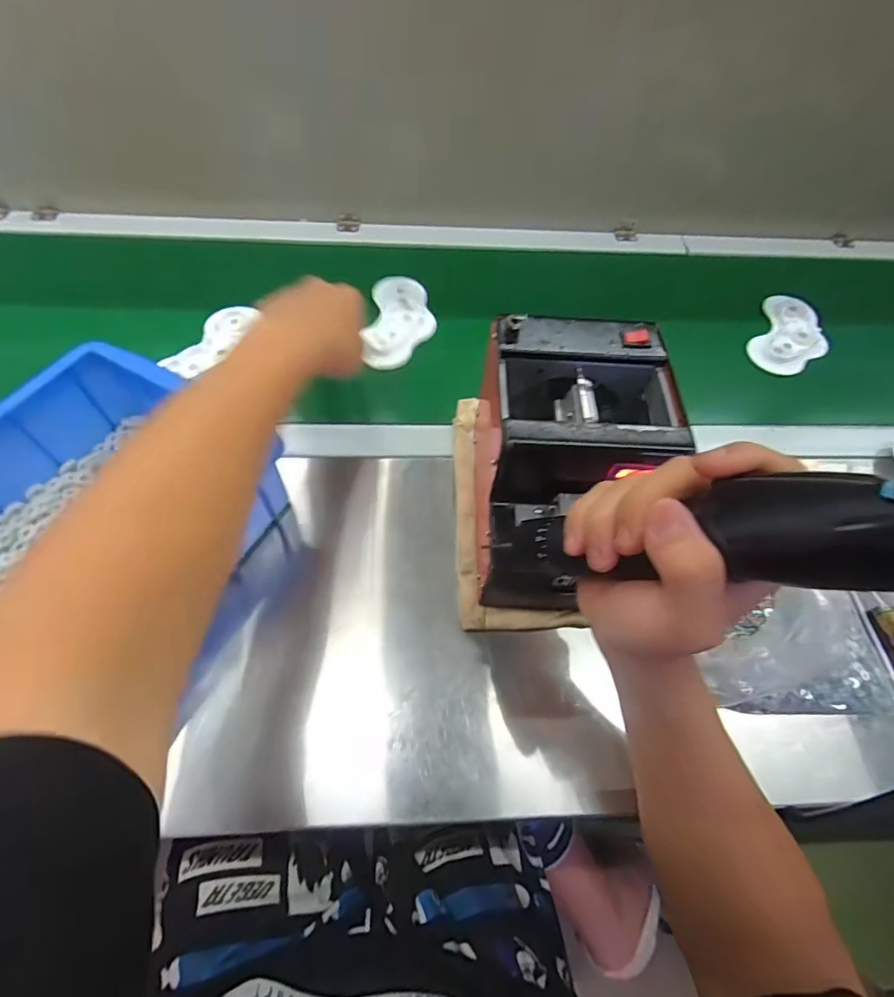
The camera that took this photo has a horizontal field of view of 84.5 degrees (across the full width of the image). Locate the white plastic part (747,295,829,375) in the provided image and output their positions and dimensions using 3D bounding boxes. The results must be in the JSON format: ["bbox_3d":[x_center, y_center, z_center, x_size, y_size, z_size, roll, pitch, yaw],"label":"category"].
[{"bbox_3d":[0.427,-0.204,0.610,0.077,0.018,0.152,28,62,12],"label":"white plastic part"}]

